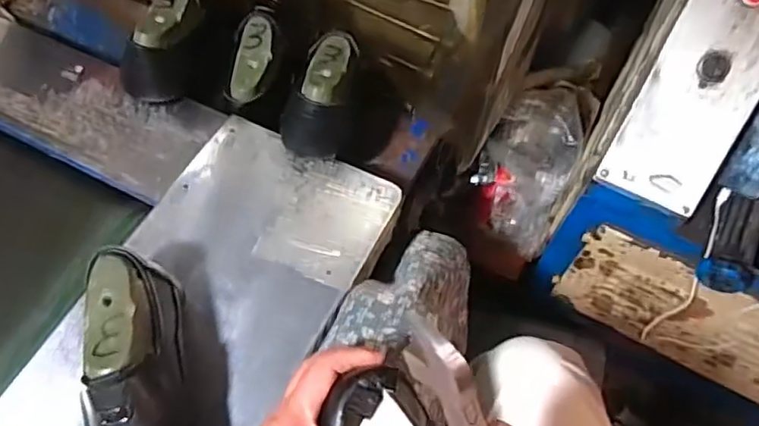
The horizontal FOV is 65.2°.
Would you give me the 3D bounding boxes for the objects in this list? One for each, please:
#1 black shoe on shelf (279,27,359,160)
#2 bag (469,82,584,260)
[{"bbox_3d":[-0.061,-0.132,0.640,0.070,0.074,0.150,14,64,8],"label":"black shoe on shelf"},{"bbox_3d":[0.254,-0.085,1.018,0.150,0.135,0.239,22,65,12],"label":"bag"}]

